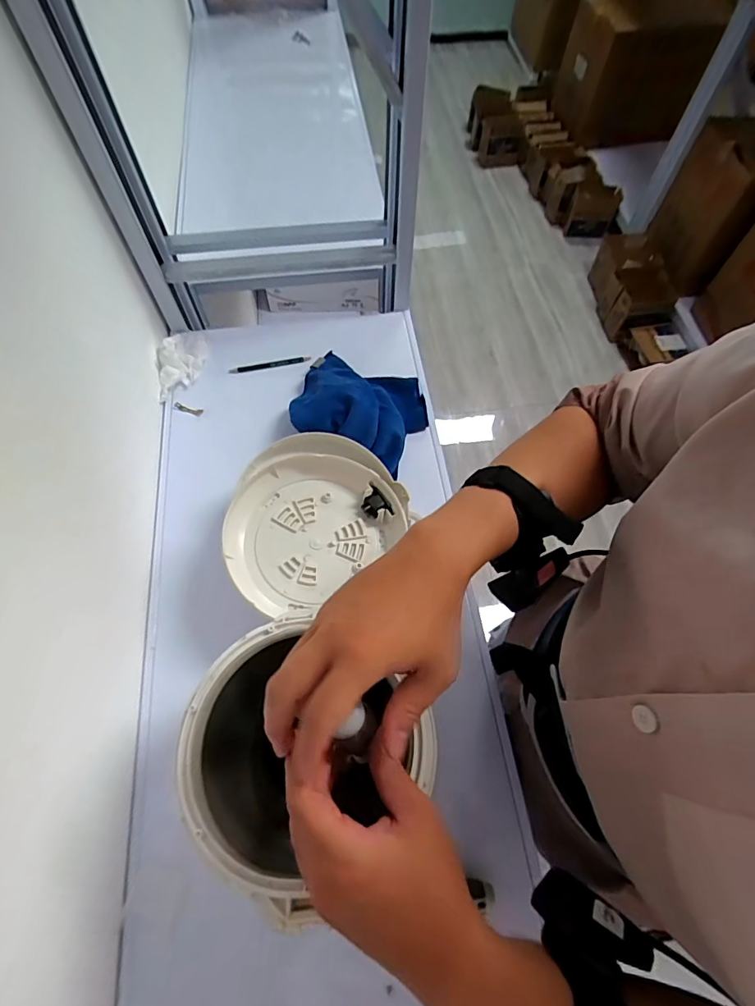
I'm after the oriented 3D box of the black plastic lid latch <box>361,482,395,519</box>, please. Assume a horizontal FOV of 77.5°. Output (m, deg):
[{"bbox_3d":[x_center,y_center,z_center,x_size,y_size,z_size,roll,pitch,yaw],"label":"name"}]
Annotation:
[{"bbox_3d":[-0.002,0.001,0.570,0.029,0.016,0.044,-36,69,-17],"label":"black plastic lid latch"}]

